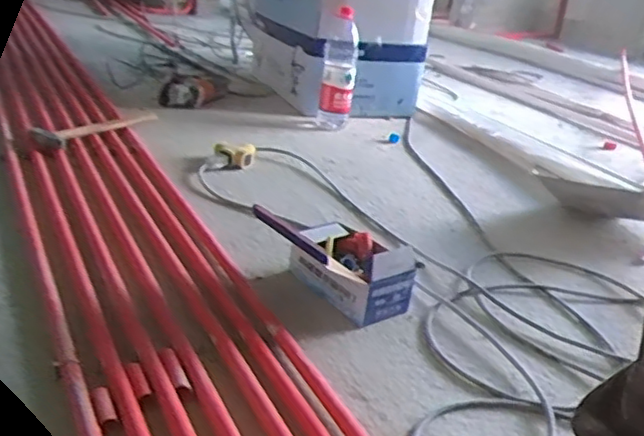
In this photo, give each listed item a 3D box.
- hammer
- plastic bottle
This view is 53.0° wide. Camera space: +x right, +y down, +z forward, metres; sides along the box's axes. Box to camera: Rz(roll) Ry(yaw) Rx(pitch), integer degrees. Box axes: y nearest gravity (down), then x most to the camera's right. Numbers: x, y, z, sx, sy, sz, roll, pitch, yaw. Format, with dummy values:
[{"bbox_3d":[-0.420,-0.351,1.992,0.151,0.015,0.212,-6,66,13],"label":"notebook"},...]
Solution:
[{"bbox_3d":[-0.509,-0.204,1.505,0.085,0.054,0.352,25,31,35],"label":"hammer"},{"bbox_3d":[0.043,-0.387,1.740,0.093,0.310,0.085,9,24,2],"label":"plastic bottle"}]

